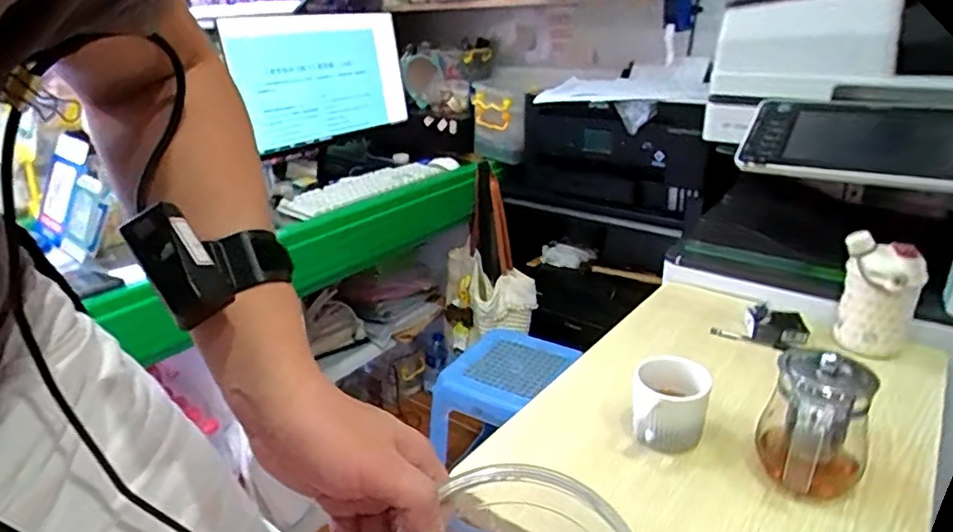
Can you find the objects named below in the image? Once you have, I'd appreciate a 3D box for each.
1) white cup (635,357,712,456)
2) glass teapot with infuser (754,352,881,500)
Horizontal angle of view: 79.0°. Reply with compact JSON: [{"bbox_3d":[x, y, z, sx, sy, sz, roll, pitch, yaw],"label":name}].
[{"bbox_3d":[0.211,0.152,0.636,0.078,0.069,0.093,3,24,13],"label":"white cup"},{"bbox_3d":[0.326,0.152,0.560,0.092,0.124,0.100,12,27,30],"label":"glass teapot with infuser"}]

